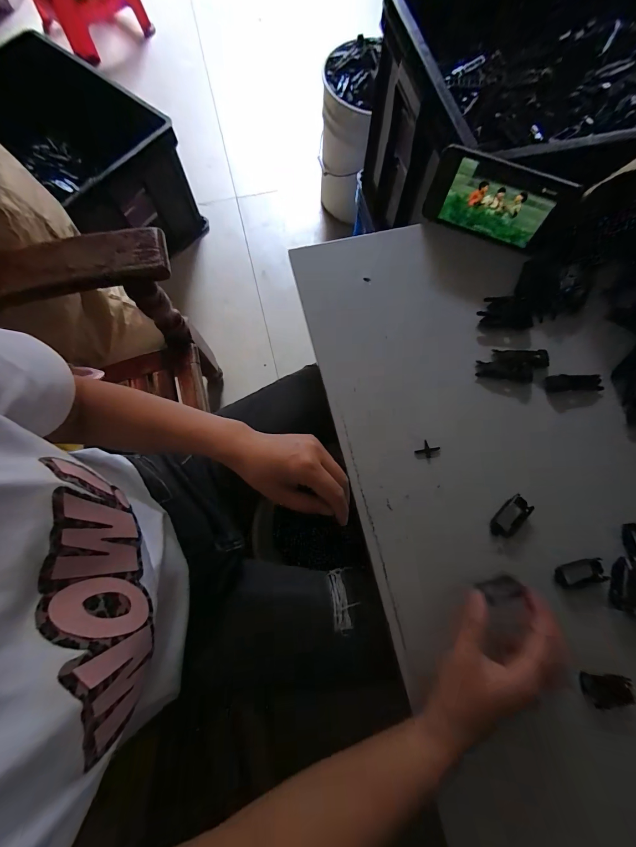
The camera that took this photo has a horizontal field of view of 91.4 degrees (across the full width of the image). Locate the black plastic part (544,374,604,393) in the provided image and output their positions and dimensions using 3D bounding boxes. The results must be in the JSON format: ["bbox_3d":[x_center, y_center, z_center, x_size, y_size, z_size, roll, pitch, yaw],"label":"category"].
[{"bbox_3d":[0.303,-0.048,0.368,0.063,0.007,0.021,-2,76,1],"label":"black plastic part"}]

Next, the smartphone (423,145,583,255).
[{"bbox_3d":[0.221,-0.279,0.393,0.159,0.081,0.009,24,60,9],"label":"smartphone"}]

